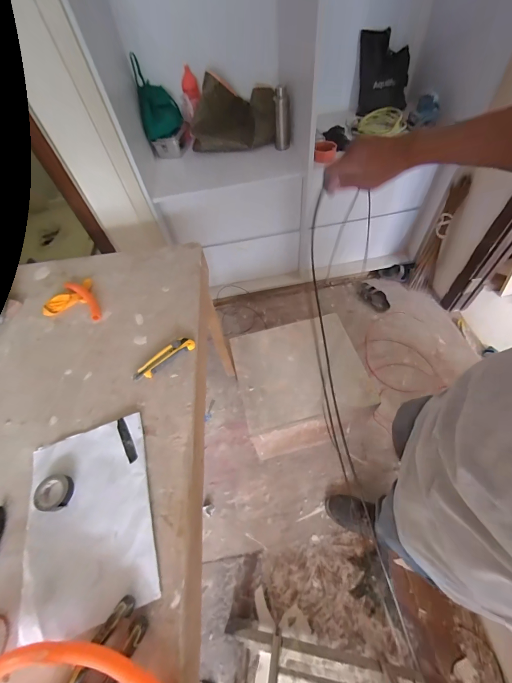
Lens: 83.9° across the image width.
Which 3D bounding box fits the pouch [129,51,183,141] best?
[{"bbox_3d":[-0.449,-1.117,1.324,0.192,0.309,0.060,-16,36,-23],"label":"pouch"}]

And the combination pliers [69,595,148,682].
[{"bbox_3d":[-0.220,0.450,0.362,0.054,0.029,0.197,27,63,21],"label":"combination pliers"}]

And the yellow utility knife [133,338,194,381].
[{"bbox_3d":[-0.206,0.039,0.641,0.145,0.021,0.038,-34,60,-17],"label":"yellow utility knife"}]

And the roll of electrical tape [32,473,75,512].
[{"bbox_3d":[-0.357,0.264,0.501,0.060,0.021,0.058,-2,56,3],"label":"roll of electrical tape"}]

